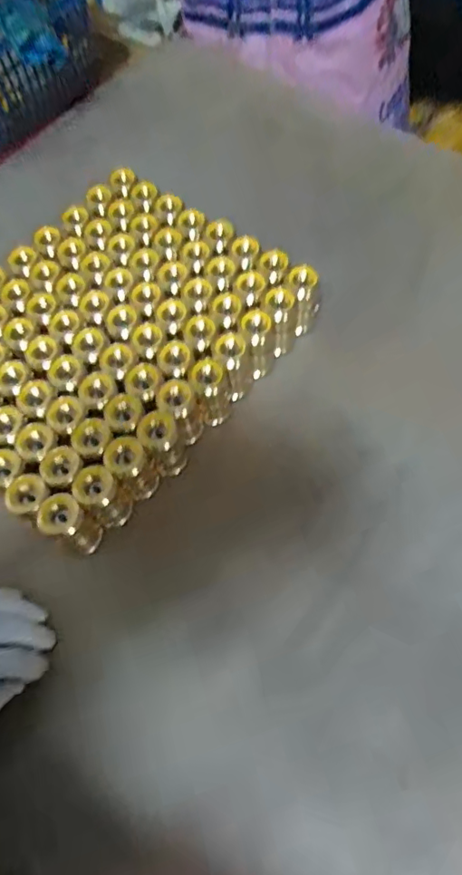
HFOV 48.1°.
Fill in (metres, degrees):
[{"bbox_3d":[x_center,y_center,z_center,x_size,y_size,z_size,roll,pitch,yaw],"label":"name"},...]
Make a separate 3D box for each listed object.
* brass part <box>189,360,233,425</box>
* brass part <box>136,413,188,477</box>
[{"bbox_3d":[-0.018,-0.039,0.457,0.027,0.059,0.034,-25,66,-9],"label":"brass part"},{"bbox_3d":[-0.057,0.008,0.439,0.032,0.061,0.037,-20,65,-6],"label":"brass part"}]

